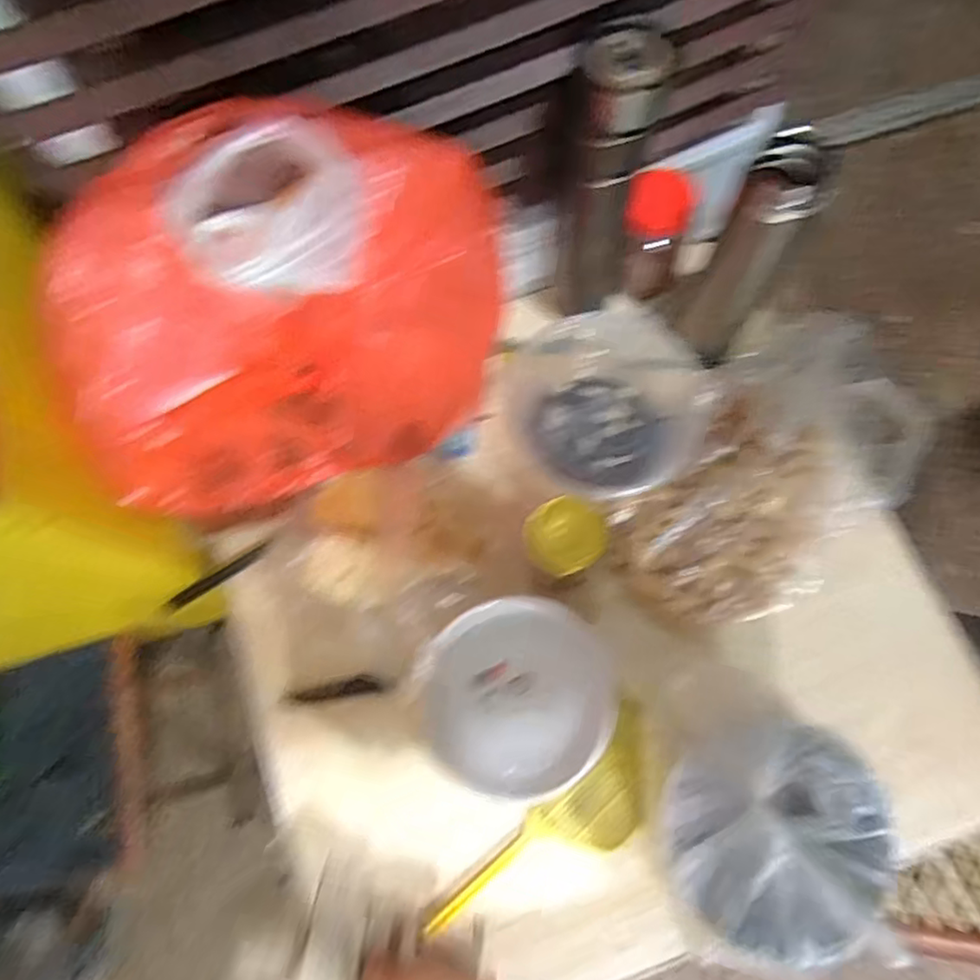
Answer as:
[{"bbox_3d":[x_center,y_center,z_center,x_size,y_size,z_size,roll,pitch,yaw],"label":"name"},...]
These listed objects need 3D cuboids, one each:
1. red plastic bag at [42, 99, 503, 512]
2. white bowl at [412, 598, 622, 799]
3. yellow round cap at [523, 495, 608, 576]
[{"bbox_3d":[-0.131,-0.104,0.426,0.278,0.228,0.128,-19,74,-2],"label":"red plastic bag"},{"bbox_3d":[0.022,0.164,0.490,0.150,0.091,0.144,-1,74,4],"label":"white bowl"},{"bbox_3d":[0.057,0.035,0.475,0.058,0.014,0.055,-1,74,4],"label":"yellow round cap"}]

